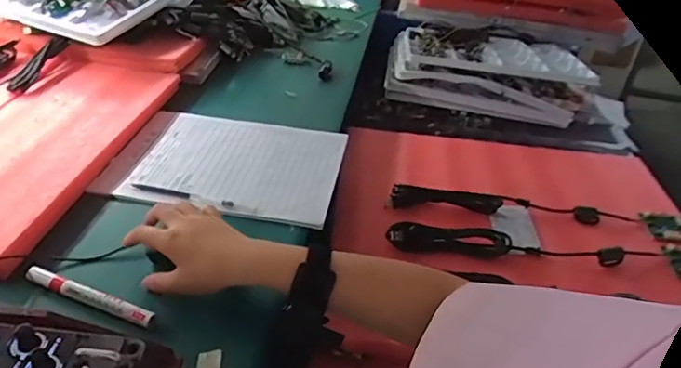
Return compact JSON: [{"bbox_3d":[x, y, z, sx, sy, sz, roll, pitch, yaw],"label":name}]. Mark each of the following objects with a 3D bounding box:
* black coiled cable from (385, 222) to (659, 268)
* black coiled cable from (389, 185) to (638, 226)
[{"bbox_3d":[0.229,0.081,0.701,0.335,0.027,0.036,6,36,1],"label":"black coiled cable"},{"bbox_3d":[0.238,0.030,0.767,0.339,0.030,0.034,3,36,-3],"label":"black coiled cable"}]

